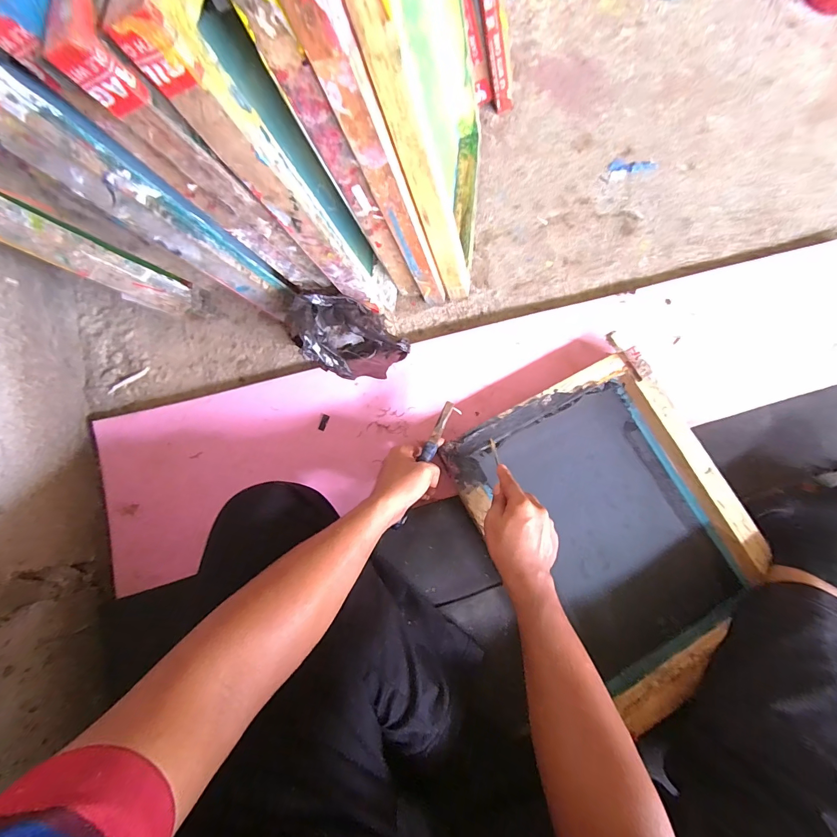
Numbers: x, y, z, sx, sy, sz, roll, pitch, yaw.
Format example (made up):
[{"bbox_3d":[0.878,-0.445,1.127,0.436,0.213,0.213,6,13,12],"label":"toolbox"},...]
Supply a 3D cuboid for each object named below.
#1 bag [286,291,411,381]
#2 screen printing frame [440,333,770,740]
[{"bbox_3d":[-0.110,-0.115,0.570,0.121,0.181,0.139,-39,81,-9],"label":"bag"},{"bbox_3d":[0.300,0.145,0.590,0.354,0.065,0.435,-33,79,-7],"label":"screen printing frame"}]

